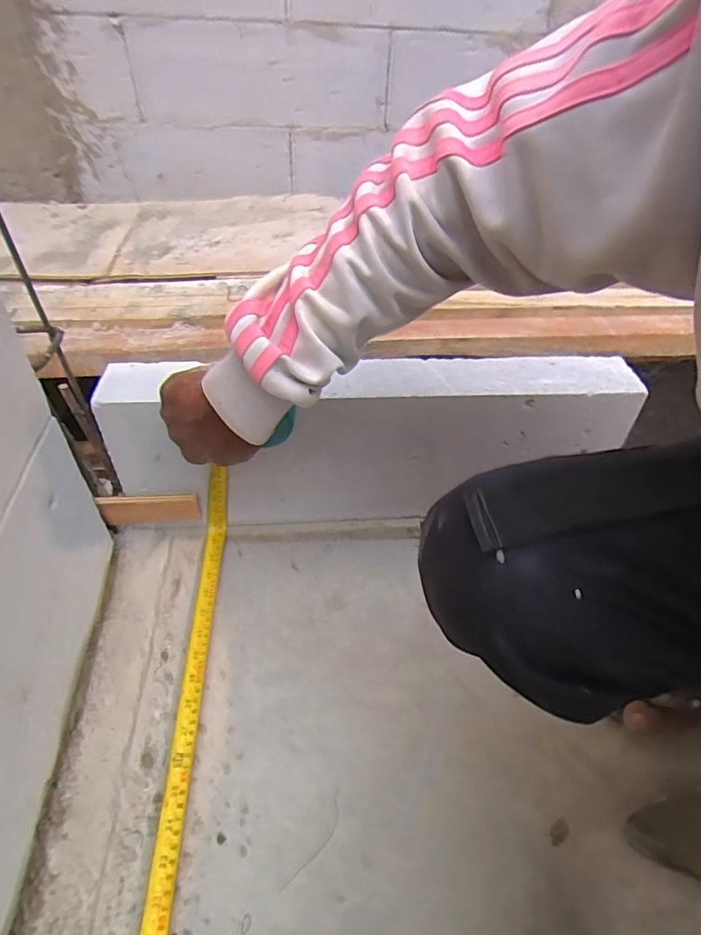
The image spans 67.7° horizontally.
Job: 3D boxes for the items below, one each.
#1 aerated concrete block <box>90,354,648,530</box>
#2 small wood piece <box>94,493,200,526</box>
[{"bbox_3d":[0.026,-0.031,0.645,0.587,0.198,0.081,-2,45,-5],"label":"aerated concrete block"},{"bbox_3d":[-0.240,0.050,0.627,0.110,0.050,0.013,-4,46,-7],"label":"small wood piece"}]

